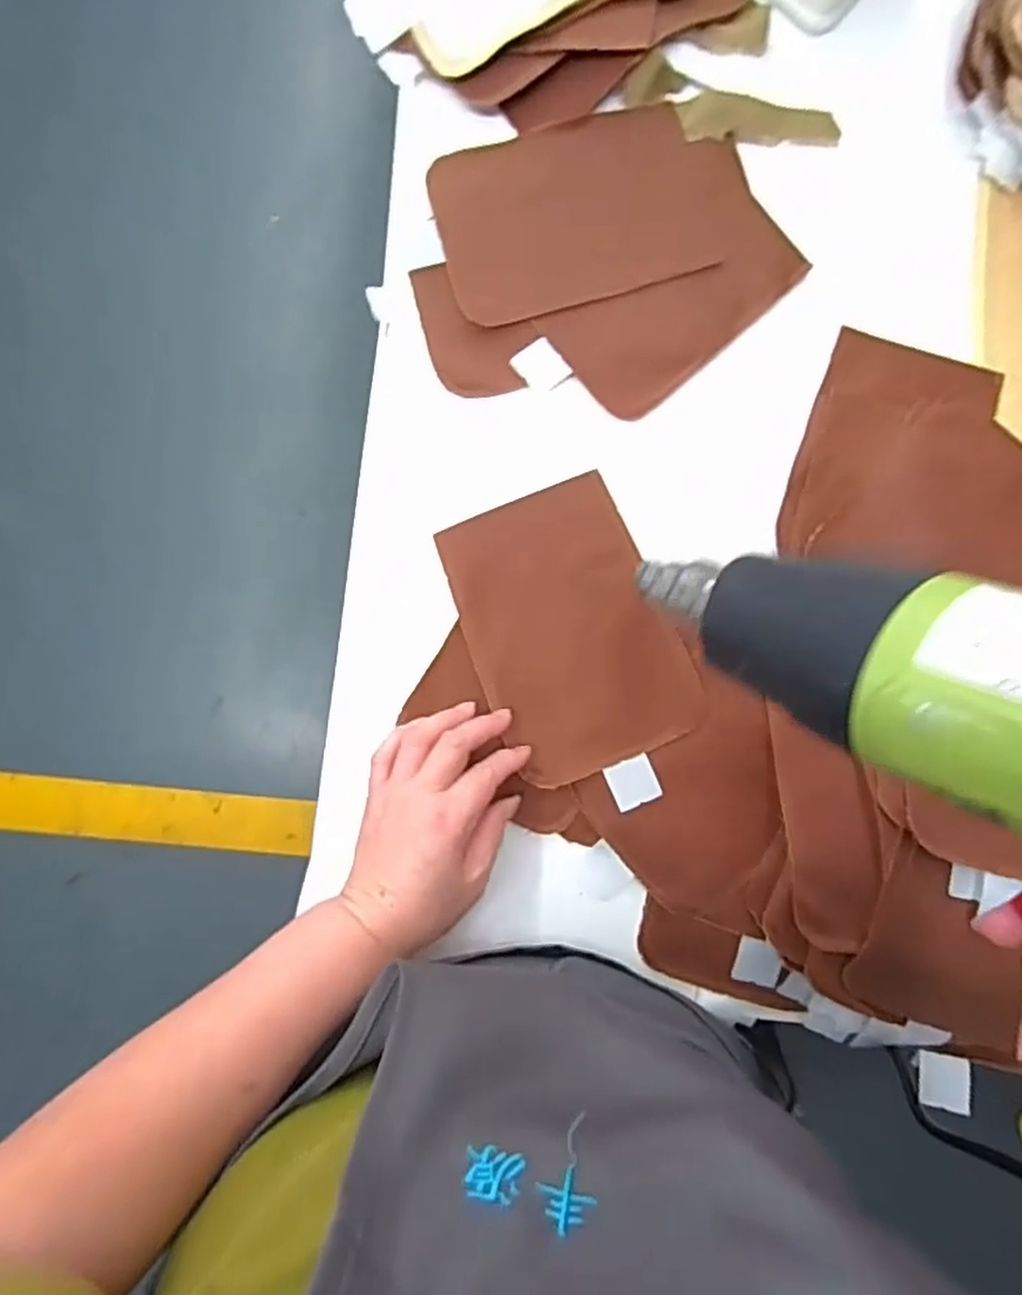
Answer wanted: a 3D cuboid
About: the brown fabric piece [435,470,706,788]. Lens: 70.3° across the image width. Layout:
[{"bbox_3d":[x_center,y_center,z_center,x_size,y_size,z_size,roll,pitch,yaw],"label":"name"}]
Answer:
[{"bbox_3d":[0.040,-0.013,0.493,0.129,0.009,0.187,-22,86,-3],"label":"brown fabric piece"}]

